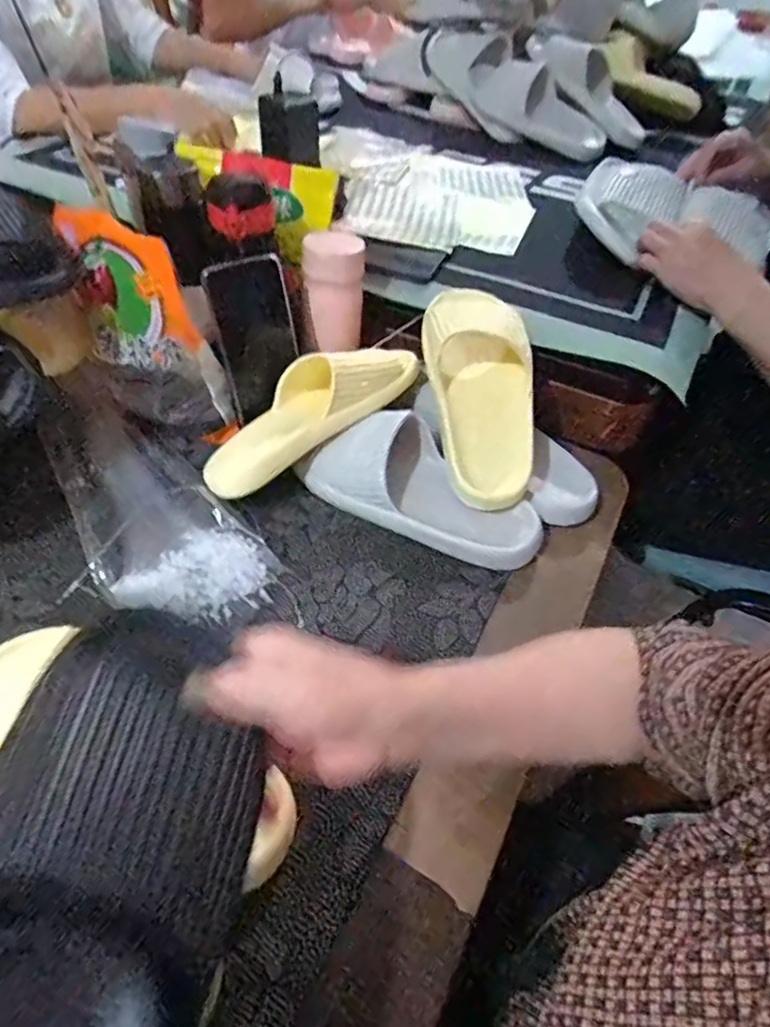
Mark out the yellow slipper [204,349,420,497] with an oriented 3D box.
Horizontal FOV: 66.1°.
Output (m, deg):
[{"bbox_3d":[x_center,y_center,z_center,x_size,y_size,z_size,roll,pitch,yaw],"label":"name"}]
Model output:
[{"bbox_3d":[-0.078,-0.110,0.573,0.240,0.063,0.093,-36,58,-10],"label":"yellow slipper"}]

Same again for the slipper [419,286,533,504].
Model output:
[{"bbox_3d":[0.095,-0.119,0.555,0.101,0.054,0.230,-3,76,-6],"label":"slipper"}]

